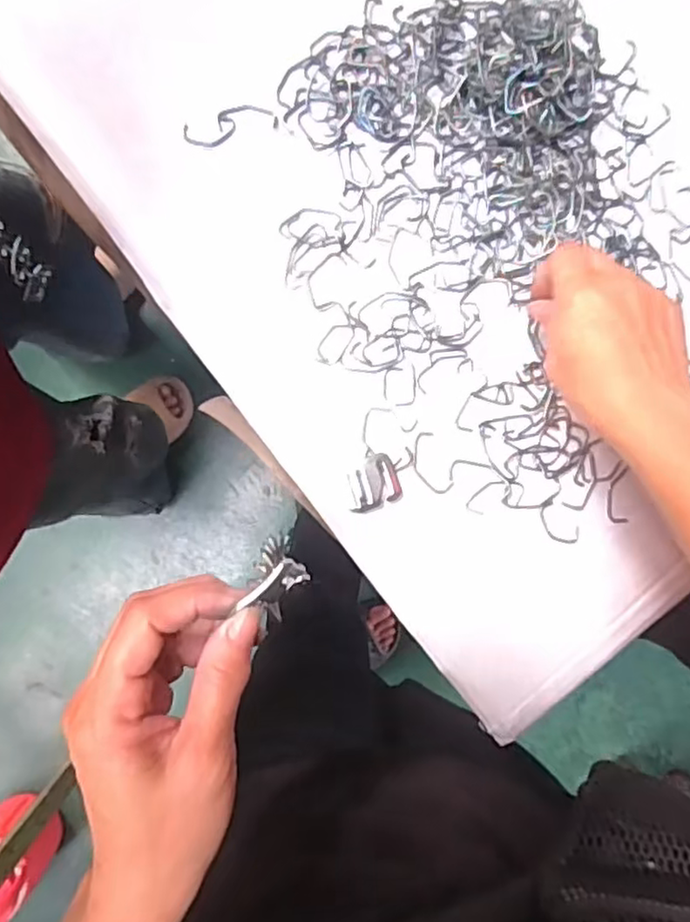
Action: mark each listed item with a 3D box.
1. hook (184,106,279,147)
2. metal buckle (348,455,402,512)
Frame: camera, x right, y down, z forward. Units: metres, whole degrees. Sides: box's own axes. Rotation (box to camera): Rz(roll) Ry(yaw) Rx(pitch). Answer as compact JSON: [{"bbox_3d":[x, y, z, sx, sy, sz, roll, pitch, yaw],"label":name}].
[{"bbox_3d":[-0.071,-0.210,0.413,0.057,0.004,0.020,-19,90,-4],"label":"hook"},{"bbox_3d":[0.017,0.013,0.407,0.032,0.004,0.031,-18,90,-4],"label":"metal buckle"}]

